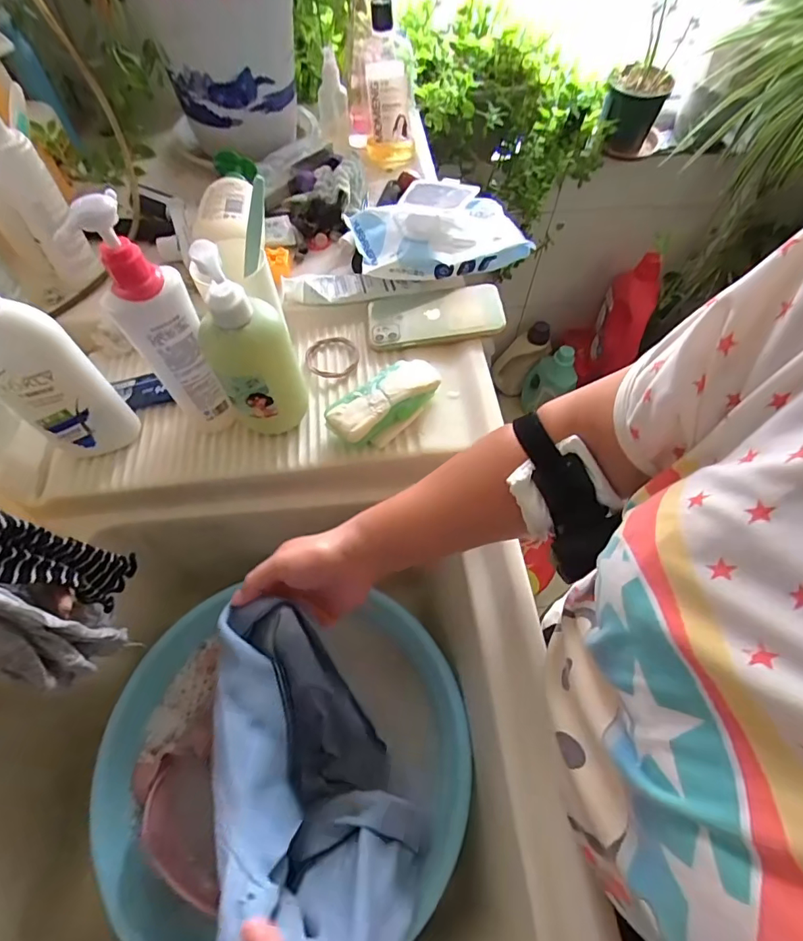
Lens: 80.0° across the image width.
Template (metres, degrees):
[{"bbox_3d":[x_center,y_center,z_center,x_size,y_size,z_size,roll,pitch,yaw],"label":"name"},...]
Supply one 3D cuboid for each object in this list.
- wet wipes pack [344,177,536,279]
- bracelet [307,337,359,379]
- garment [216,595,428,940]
[{"bbox_3d":[0.049,-0.290,0.568,0.205,0.075,0.114,-10,60,-8],"label":"wet wipes pack"},{"bbox_3d":[-0.075,-0.125,0.524,0.058,0.005,0.059,1,59,-1],"label":"bracelet"},{"bbox_3d":[-0.069,0.236,0.383,0.115,0.165,0.243,-16,61,-11],"label":"garment"}]

